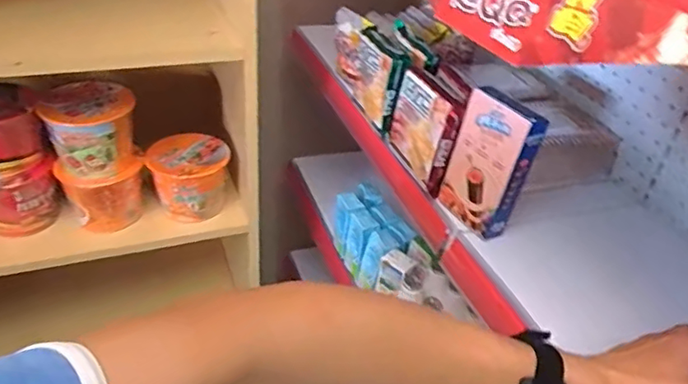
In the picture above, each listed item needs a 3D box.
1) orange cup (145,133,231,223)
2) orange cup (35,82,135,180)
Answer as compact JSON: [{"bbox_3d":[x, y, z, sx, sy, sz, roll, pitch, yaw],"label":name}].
[{"bbox_3d":[-0.260,-0.023,0.960,0.126,0.114,0.110,-6,37,-16],"label":"orange cup"},{"bbox_3d":[-0.391,-0.101,0.873,0.122,0.105,0.129,-11,38,-22],"label":"orange cup"}]

